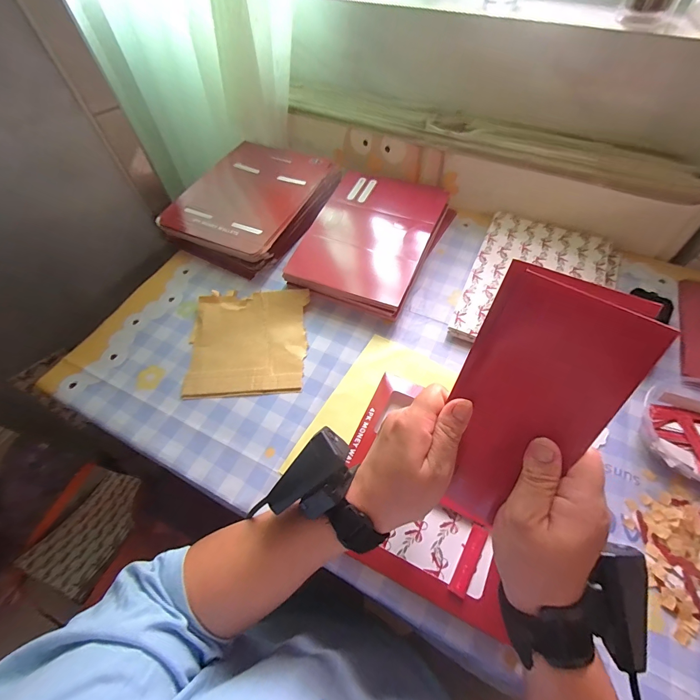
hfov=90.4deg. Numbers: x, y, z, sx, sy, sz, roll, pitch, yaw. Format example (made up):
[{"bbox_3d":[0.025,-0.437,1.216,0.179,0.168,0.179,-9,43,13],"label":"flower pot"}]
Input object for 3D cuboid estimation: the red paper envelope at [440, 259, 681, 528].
[{"bbox_3d":[0.120,0.045,0.245,0.093,0.190,0.008,28,23,24],"label":"red paper envelope"}]

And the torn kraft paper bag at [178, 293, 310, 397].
[{"bbox_3d":[-0.136,-0.014,0.464,0.151,0.013,0.155,-3,60,1],"label":"torn kraft paper bag"}]

